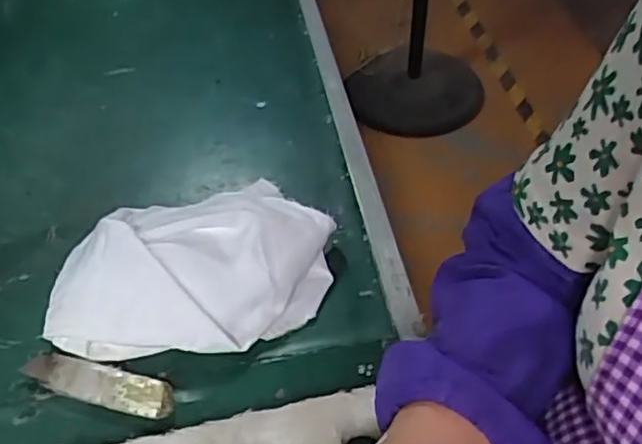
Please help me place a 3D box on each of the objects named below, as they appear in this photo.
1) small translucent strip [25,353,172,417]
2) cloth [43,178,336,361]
[{"bbox_3d":[-0.152,0.111,0.446,0.106,0.008,0.028,9,47,11],"label":"small translucent strip"},{"bbox_3d":[-0.094,0.029,0.490,0.199,0.054,0.128,-5,46,-2],"label":"cloth"}]

